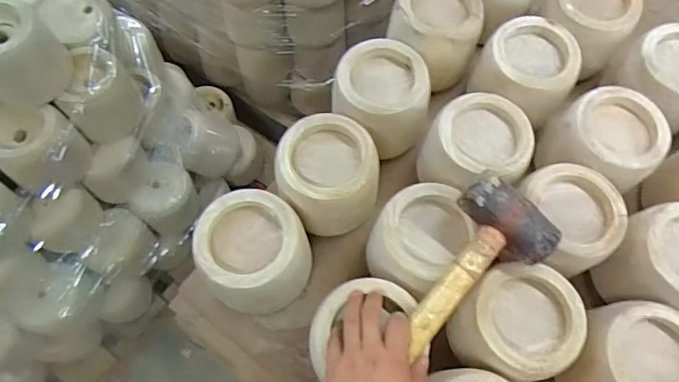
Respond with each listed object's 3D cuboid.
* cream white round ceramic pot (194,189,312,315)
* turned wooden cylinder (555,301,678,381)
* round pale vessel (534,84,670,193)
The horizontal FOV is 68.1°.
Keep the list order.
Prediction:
[{"bbox_3d":[-0.107,0.076,0.626,0.120,0.118,0.132,-34,73,-14],"label":"cream white round ceramic pot"},{"bbox_3d":[0.341,0.201,0.586,0.125,0.105,0.126,1,69,-1],"label":"turned wooden cylinder"},{"bbox_3d":[0.359,-0.059,0.697,0.128,0.118,0.130,-9,69,-5],"label":"round pale vessel"}]

